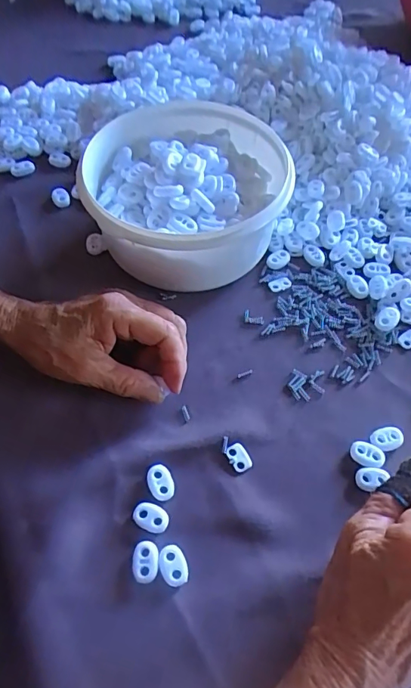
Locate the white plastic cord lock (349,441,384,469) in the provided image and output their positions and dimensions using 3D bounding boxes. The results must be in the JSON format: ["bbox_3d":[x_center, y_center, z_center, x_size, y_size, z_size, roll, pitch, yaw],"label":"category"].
[{"bbox_3d":[0.109,0.074,0.315,0.022,0.004,0.015,22,62,14],"label":"white plastic cord lock"}]

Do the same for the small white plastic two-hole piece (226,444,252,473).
[{"bbox_3d":[0.023,0.076,0.315,0.013,0.004,0.019,-30,62,-16],"label":"small white plastic two-hole piece"}]

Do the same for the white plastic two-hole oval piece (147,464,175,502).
[{"bbox_3d":[-0.029,0.090,0.303,0.016,0.004,0.023,-18,60,-9],"label":"white plastic two-hole oval piece"}]

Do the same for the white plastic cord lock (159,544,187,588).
[{"bbox_3d":[-0.019,0.133,0.280,0.015,0.004,0.023,-23,61,-12],"label":"white plastic cord lock"}]

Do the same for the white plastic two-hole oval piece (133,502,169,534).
[{"bbox_3d":[-0.034,0.108,0.292,0.022,0.004,0.015,19,61,13],"label":"white plastic two-hole oval piece"}]

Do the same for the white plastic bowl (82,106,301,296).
[{"bbox_3d":[-0.014,-0.113,0.392,0.154,0.081,0.150,-1,58,1],"label":"white plastic bowl"}]

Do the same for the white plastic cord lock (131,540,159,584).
[{"bbox_3d":[-0.036,0.130,0.280,0.015,0.004,0.022,1,58,2],"label":"white plastic cord lock"}]

